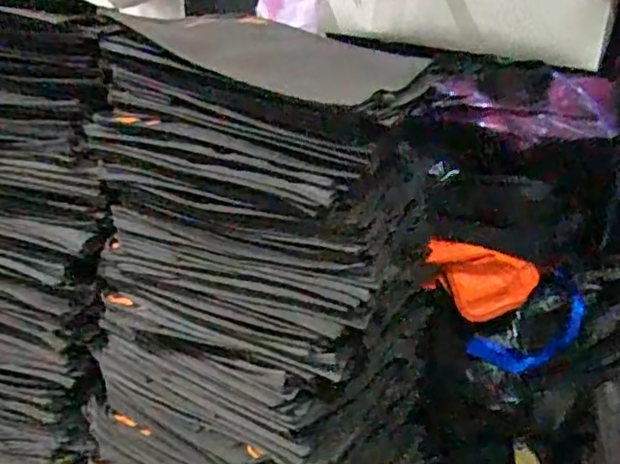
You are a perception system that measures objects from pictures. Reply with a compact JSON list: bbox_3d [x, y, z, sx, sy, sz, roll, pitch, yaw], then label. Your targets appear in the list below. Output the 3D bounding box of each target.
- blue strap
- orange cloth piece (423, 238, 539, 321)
[{"bbox_3d":[0.312,0.142,0.883,0.173,0.093,0.028,-39,15,19],"label":"blue strap"},{"bbox_3d":[0.229,0.067,0.843,0.141,0.107,0.037,4,24,5],"label":"orange cloth piece"}]

